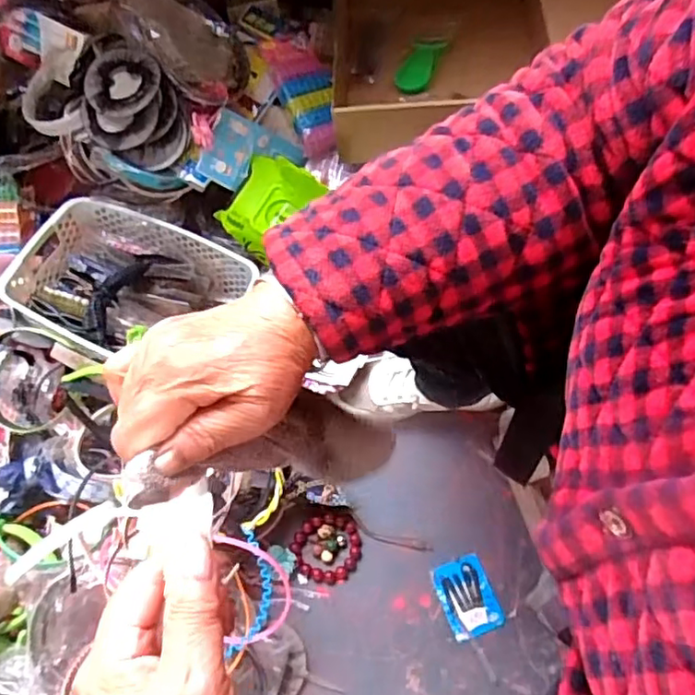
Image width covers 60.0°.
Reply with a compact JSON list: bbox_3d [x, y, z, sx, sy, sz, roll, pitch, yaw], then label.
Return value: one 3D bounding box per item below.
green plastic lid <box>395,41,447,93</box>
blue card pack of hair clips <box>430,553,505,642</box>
[{"bbox_3d":[0.100,-0.395,0.835,0.047,0.033,0.109,21,60,8],"label":"green plastic lid"},{"bbox_3d":[0.147,0.307,0.743,0.065,0.004,0.088,-21,73,-6],"label":"blue card pack of hair clips"}]

